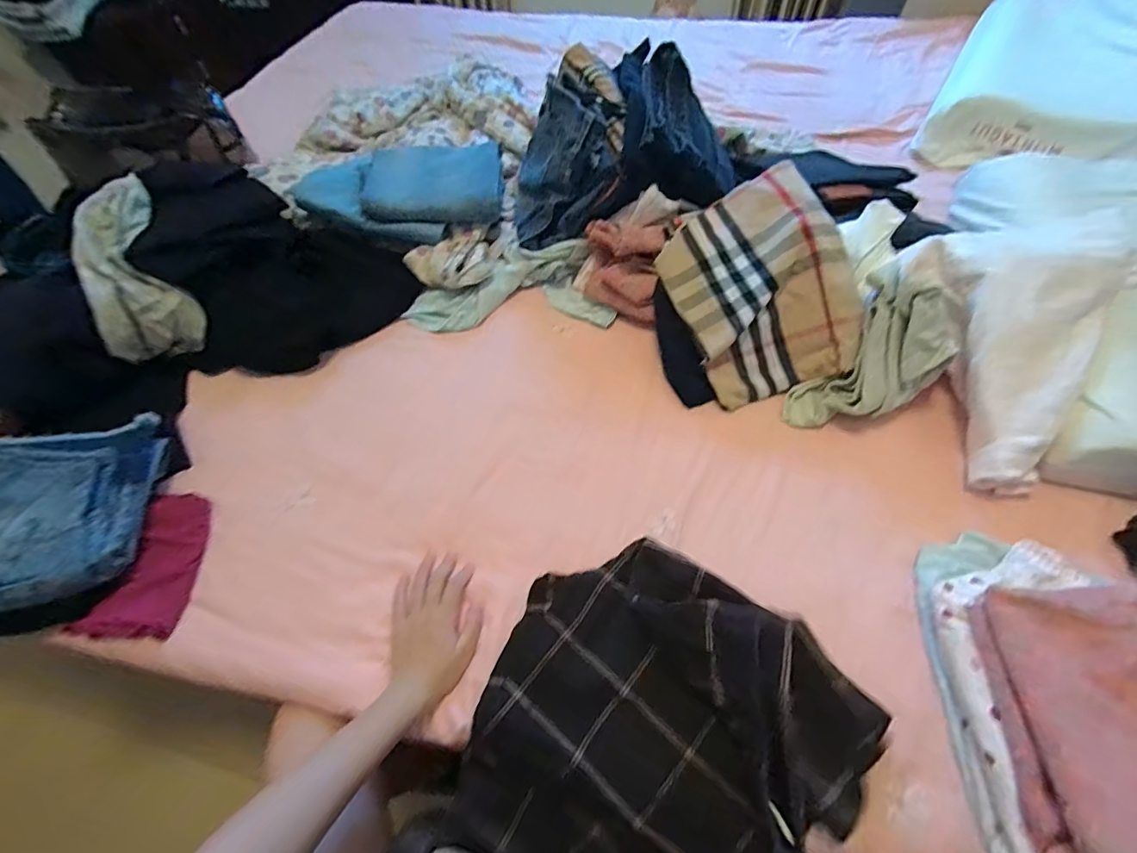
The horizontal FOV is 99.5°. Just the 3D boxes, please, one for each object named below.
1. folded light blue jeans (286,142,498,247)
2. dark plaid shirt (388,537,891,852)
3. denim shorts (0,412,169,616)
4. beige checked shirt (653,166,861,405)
[{"bbox_3d":[-0.289,-0.403,0.834,0.338,0.059,0.184,-1,59,3],"label":"folded light blue jeans"},{"bbox_3d":[0.074,0.308,0.438,0.329,0.131,0.353,22,62,16],"label":"dark plaid shirt"},{"bbox_3d":[-0.644,0.101,0.545,0.264,0.083,0.219,-12,59,-4],"label":"denim shorts"},{"bbox_3d":[0.261,-0.181,0.661,0.210,0.160,0.278,-22,60,-10],"label":"beige checked shirt"}]

